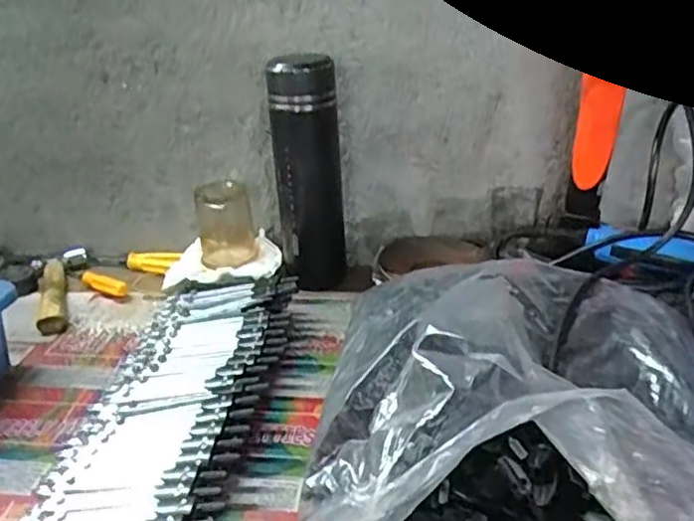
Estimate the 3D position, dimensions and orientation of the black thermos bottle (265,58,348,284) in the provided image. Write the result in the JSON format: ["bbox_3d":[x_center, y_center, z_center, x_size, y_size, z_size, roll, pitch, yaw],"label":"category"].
[{"bbox_3d":[-0.036,-0.082,0.639,0.065,0.224,0.055,-1,28,2],"label":"black thermos bottle"}]

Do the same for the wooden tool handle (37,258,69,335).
[{"bbox_3d":[-0.301,0.035,0.662,0.024,0.020,0.133,-12,29,-19],"label":"wooden tool handle"}]

